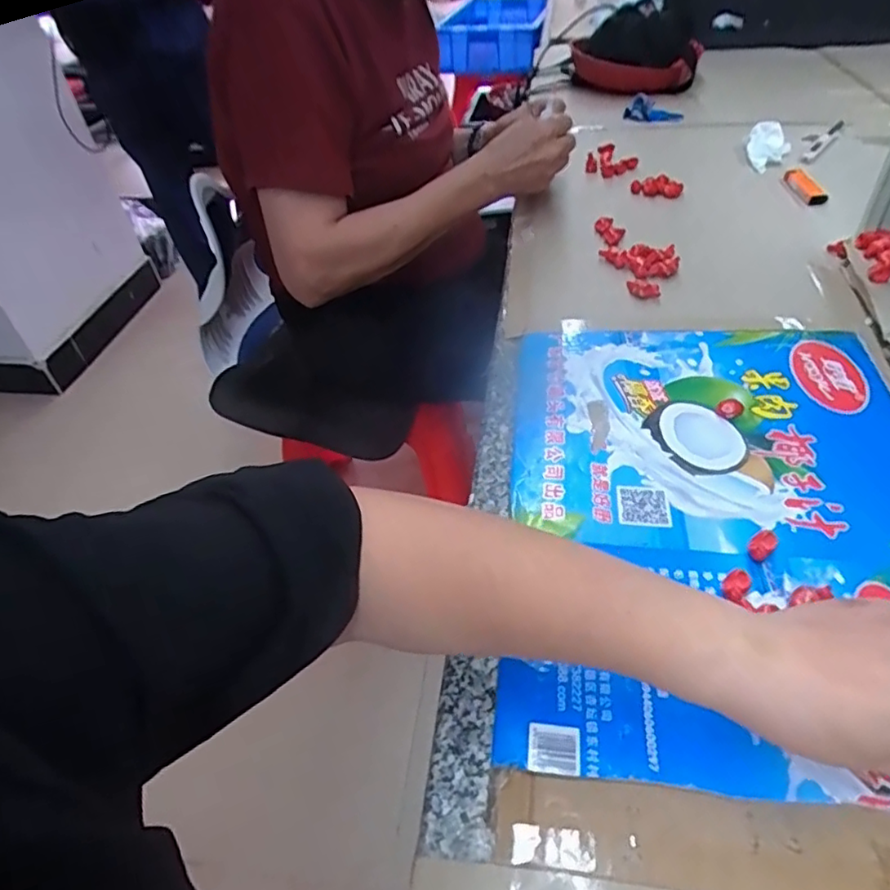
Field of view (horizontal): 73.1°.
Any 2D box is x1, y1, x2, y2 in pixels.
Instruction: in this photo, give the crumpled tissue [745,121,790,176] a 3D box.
[{"bbox_3d":[0.439,-0.404,0.815,0.052,0.031,0.113,15,48,21],"label":"crumpled tissue"}]

